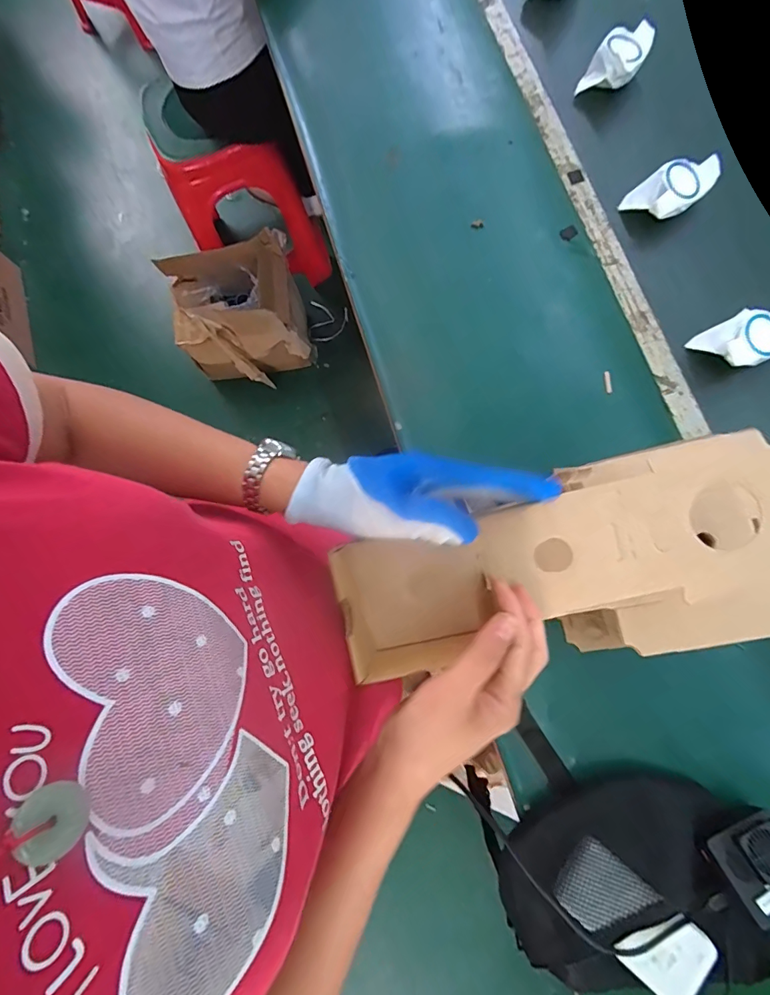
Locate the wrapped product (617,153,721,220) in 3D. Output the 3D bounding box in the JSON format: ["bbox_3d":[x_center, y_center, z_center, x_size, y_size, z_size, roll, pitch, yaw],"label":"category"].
[{"bbox_3d":[0.404,-0.437,0.604,0.110,0.042,0.075,-41,80,-4],"label":"wrapped product"}]

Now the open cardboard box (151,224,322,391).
[{"bbox_3d":[-0.432,-0.530,1.280,0.376,0.264,0.308,-15,79,1],"label":"open cardboard box"}]

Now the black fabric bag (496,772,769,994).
[{"bbox_3d":[0.251,0.402,0.445,0.250,0.046,0.185,-10,78,-1],"label":"black fabric bag"}]

